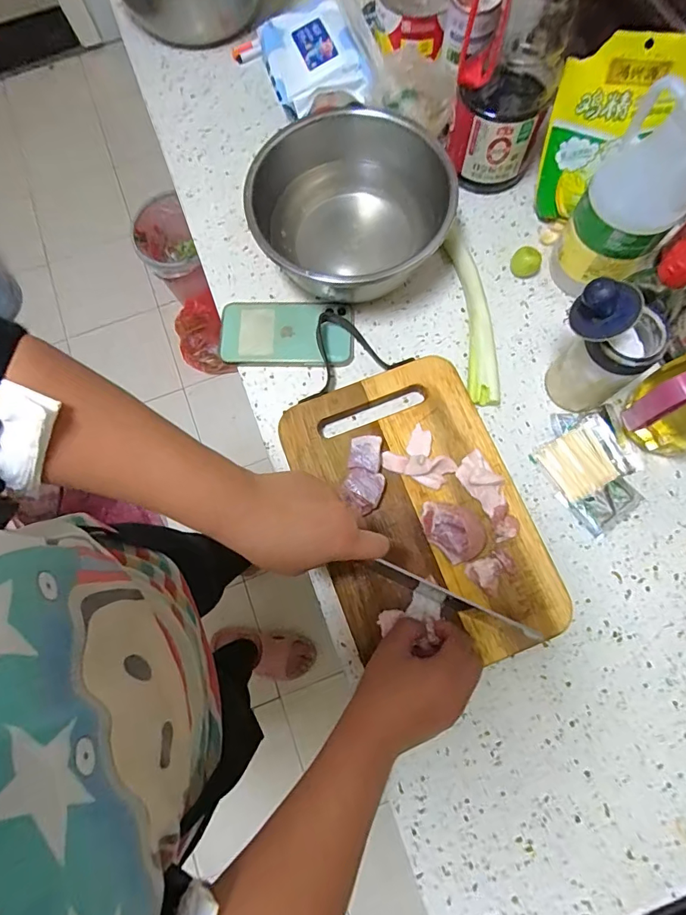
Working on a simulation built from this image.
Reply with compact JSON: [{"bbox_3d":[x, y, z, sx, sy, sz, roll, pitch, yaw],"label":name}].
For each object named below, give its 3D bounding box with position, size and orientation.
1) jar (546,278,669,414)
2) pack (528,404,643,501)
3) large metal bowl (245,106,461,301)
[{"bbox_3d":[0.241,-0.103,0.420,0.077,0.160,0.076,0,76,2],"label":"jar"},{"bbox_3d":[0.256,-0.001,0.467,0.094,0.016,0.069,-32,77,-6],"label":"pack"},{"bbox_3d":[0.003,-0.262,0.505,0.196,0.098,0.206,0,76,2],"label":"large metal bowl"}]

